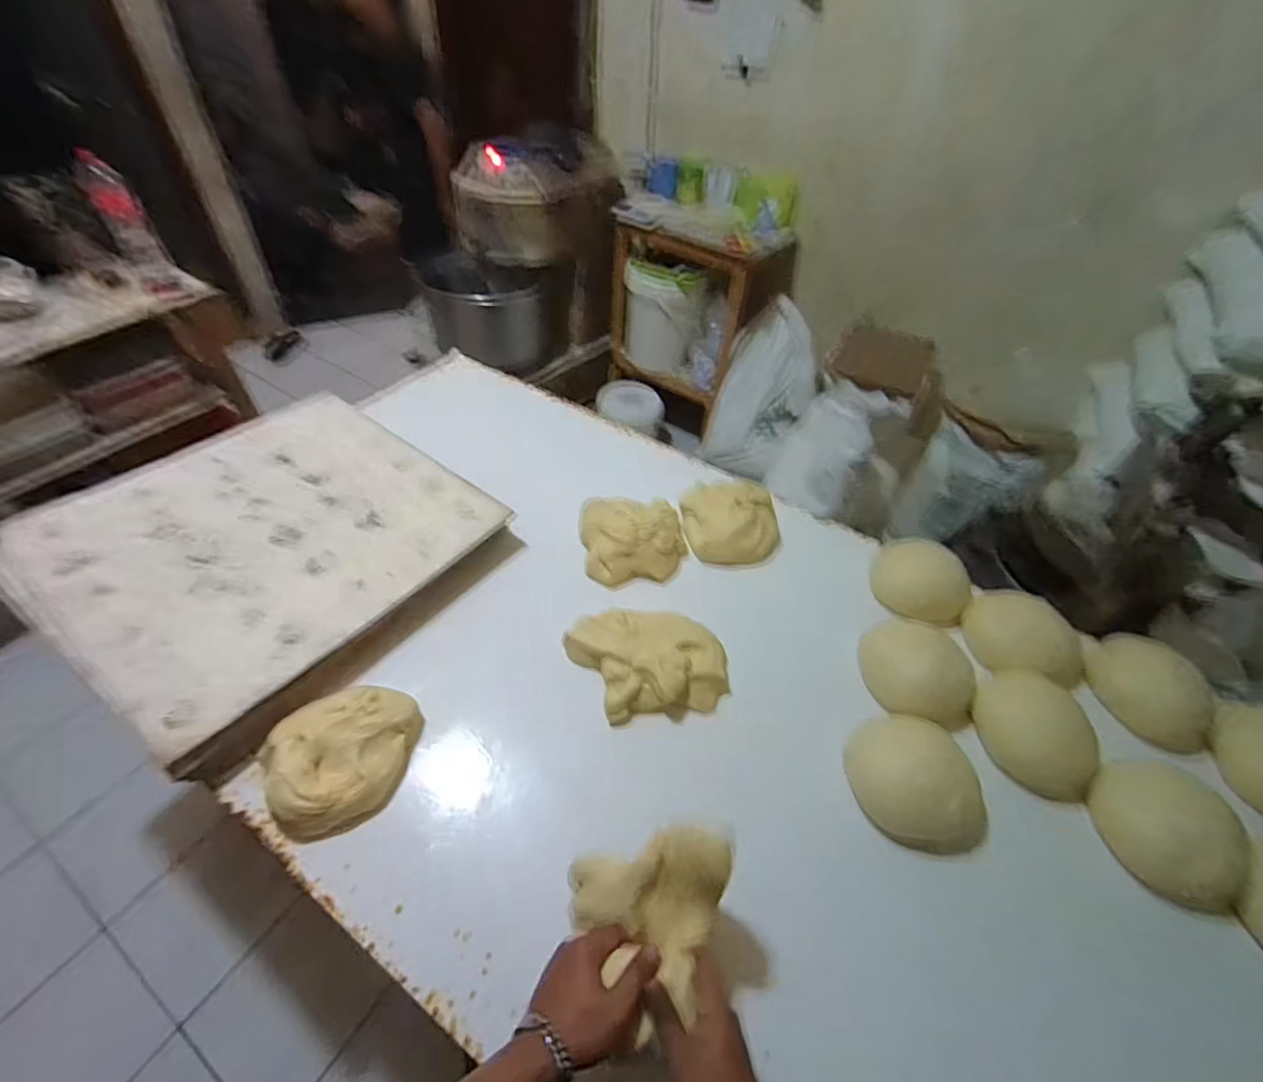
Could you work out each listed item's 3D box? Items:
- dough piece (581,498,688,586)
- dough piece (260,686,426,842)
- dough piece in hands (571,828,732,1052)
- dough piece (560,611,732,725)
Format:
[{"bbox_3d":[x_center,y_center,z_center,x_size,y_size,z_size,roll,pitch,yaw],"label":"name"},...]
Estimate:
[{"bbox_3d":[0.006,-0.010,1.004,0.198,0.071,0.181,-1,48,-7],"label":"dough piece"},{"bbox_3d":[-0.374,0.276,0.717,0.194,0.060,0.166,-25,55,-26],"label":"dough piece"},{"bbox_3d":[0.008,0.376,0.541,0.143,0.106,0.160,15,48,7],"label":"dough piece in hands"},{"bbox_3d":[0.026,0.182,0.835,0.239,0.071,0.165,-2,48,-8],"label":"dough piece"}]

